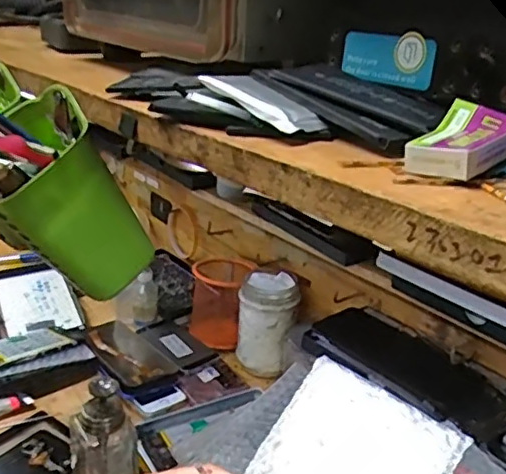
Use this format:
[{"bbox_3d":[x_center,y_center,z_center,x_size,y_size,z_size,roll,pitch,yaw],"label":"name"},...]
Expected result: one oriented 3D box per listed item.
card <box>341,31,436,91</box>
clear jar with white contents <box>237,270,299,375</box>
[{"bbox_3d":[0.073,-0.097,0.335,0.005,0.027,0.059,-17,28,-38],"label":"card"},{"bbox_3d":[0.016,0.112,0.786,0.073,0.116,0.067,5,23,4],"label":"clear jar with white contents"}]

